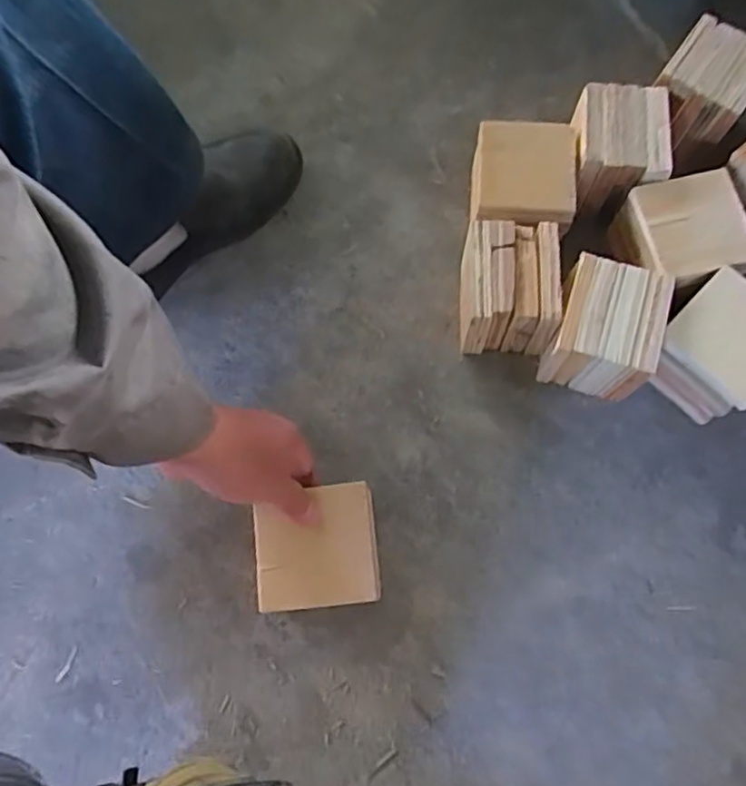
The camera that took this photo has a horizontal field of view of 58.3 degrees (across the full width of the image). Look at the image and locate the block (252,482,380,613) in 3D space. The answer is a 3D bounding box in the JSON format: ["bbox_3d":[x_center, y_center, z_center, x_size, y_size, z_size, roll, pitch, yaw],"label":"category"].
[{"bbox_3d":[-0.045,0.120,0.522,0.092,0.015,0.090,-6,72,-1],"label":"block"}]

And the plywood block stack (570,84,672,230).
[{"bbox_3d":[0.238,-0.237,0.666,0.089,0.080,0.109,3,72,2],"label":"plywood block stack"}]

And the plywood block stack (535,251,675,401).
[{"bbox_3d":[0.205,-0.056,0.608,0.090,0.091,0.099,17,73,7],"label":"plywood block stack"}]

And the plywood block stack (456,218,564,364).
[{"bbox_3d":[0.120,-0.094,0.619,0.089,0.091,0.099,-1,72,1],"label":"plywood block stack"}]

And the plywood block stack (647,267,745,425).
[{"bbox_3d":[0.306,-0.036,0.599,0.090,0.078,0.104,43,78,13],"label":"plywood block stack"}]

